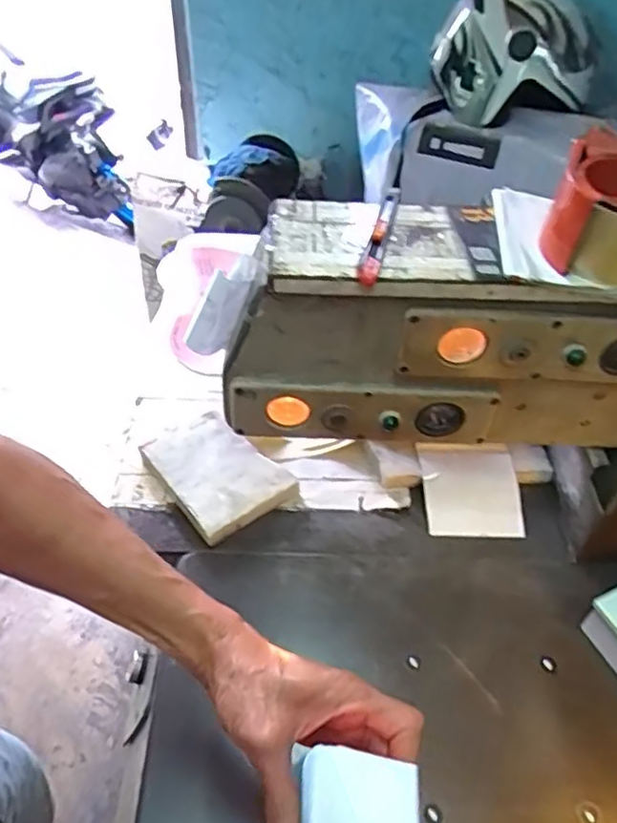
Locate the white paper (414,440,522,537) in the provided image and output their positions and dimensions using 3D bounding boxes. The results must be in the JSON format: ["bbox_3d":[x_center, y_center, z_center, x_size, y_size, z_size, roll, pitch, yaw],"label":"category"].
[{"bbox_3d":[0.173,0.082,0.677,0.103,0.009,0.107,2,59,-5],"label":"white paper"}]

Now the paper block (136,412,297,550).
[{"bbox_3d":[-0.101,0.064,0.680,0.108,0.026,0.143,-30,54,-28],"label":"paper block"}]

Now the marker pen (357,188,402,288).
[{"bbox_3d":[0.057,-0.141,0.491,0.014,0.017,0.133,12,46,8],"label":"marker pen"}]

